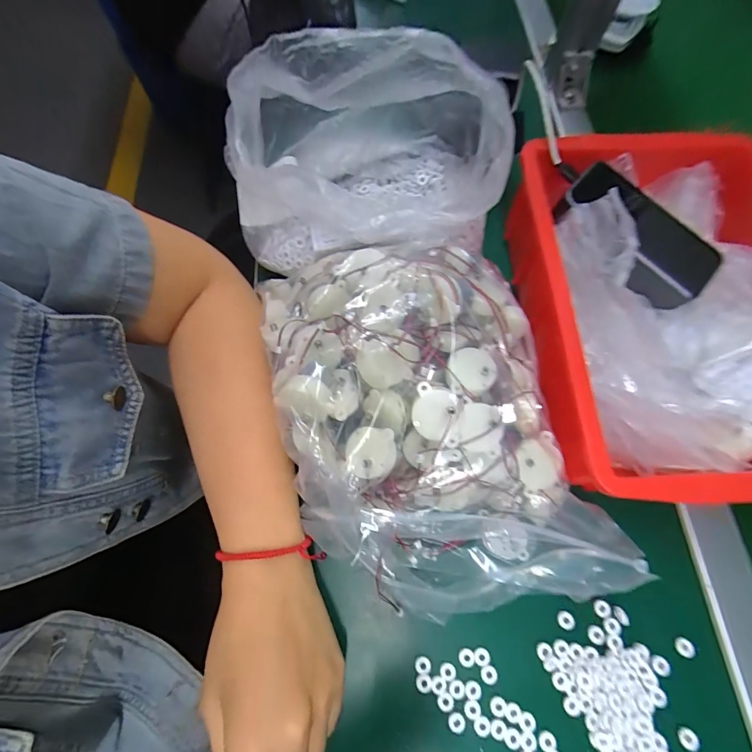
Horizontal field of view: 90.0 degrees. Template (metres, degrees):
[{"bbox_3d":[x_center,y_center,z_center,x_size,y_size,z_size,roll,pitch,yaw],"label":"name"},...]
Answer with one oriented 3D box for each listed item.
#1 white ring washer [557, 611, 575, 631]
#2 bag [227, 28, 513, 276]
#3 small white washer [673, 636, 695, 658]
[{"bbox_3d":[0.138,0.177,0.272,0.012,0.004,0.011,0,69,-1],"label":"white ring washer"},{"bbox_3d":[-0.015,-0.165,0.282,0.205,0.155,0.139,0,69,-1],"label":"bag"},{"bbox_3d":[0.220,0.193,0.267,0.011,0.004,0.012,0,69,-1],"label":"small white washer"}]

